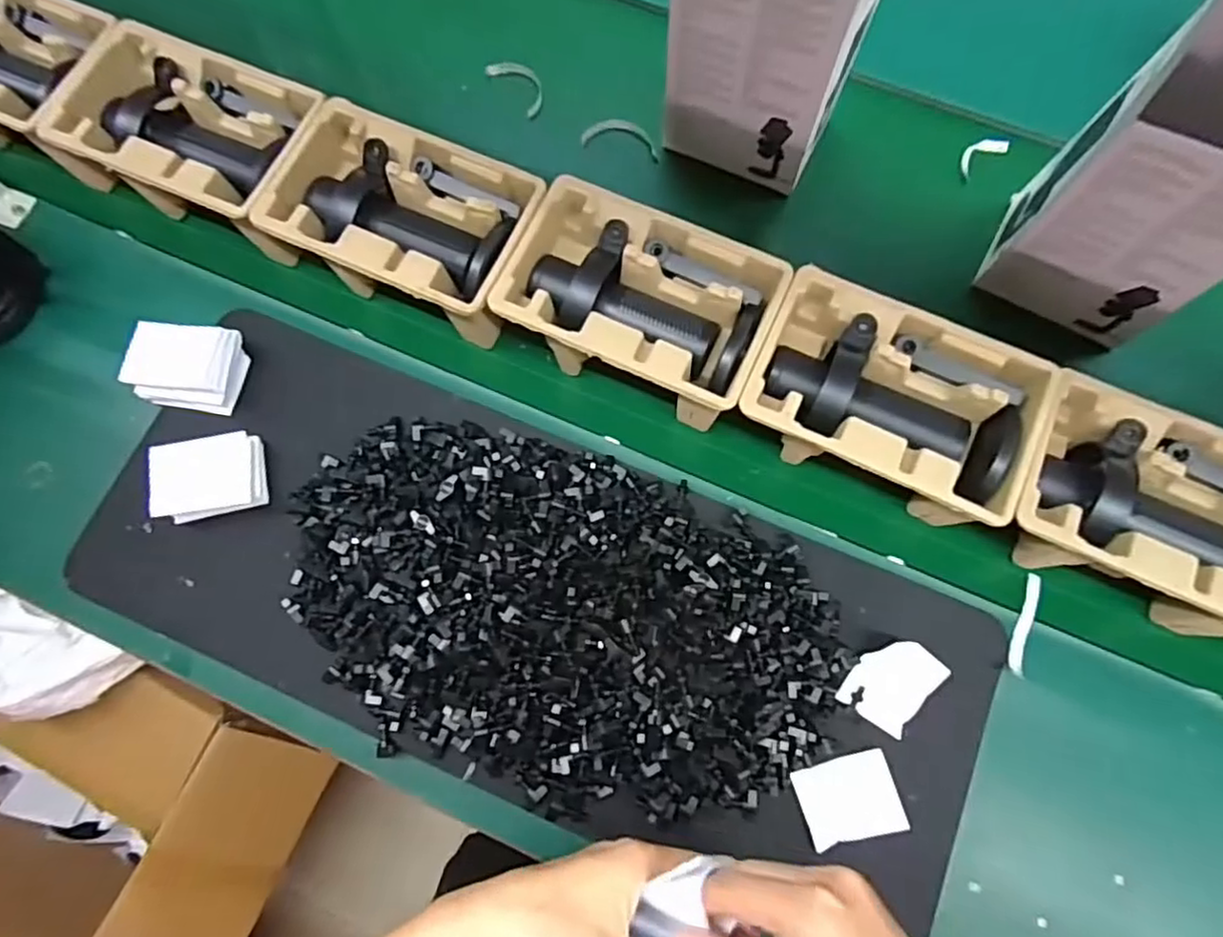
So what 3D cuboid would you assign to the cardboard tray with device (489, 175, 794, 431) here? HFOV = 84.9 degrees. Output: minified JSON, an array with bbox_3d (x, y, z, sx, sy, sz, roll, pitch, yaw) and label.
[{"bbox_3d":[0.024,-0.146,0.606,0.233,0.093,0.154,24,79,3],"label":"cardboard tray with device"}]

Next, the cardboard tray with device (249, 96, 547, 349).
[{"bbox_3d":[-0.187,-0.226,0.638,0.237,0.105,0.156,22,80,4],"label":"cardboard tray with device"}]

